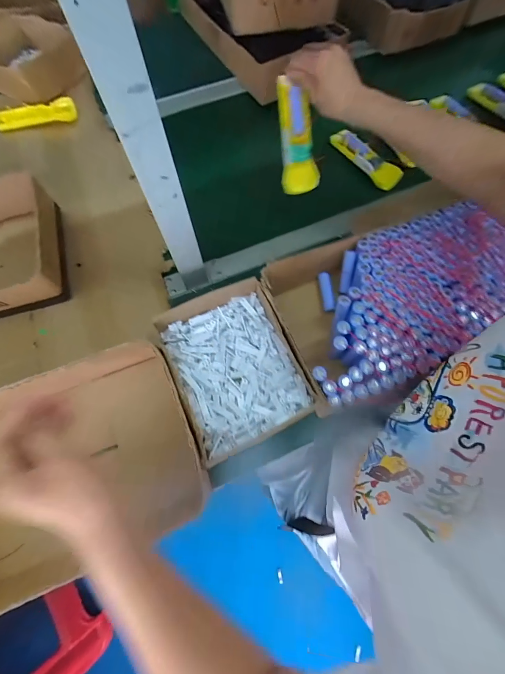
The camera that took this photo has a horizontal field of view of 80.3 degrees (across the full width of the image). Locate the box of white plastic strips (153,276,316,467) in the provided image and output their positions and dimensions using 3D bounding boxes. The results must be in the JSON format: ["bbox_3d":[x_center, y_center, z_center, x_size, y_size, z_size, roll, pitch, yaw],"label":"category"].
[{"bbox_3d":[-0.024,0.042,0.431,0.165,0.066,0.212,-24,72,-7],"label":"box of white plastic strips"}]

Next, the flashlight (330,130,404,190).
[{"bbox_3d":[0.216,-0.349,0.589,0.162,0.045,0.038,42,77,14],"label":"flashlight"}]

